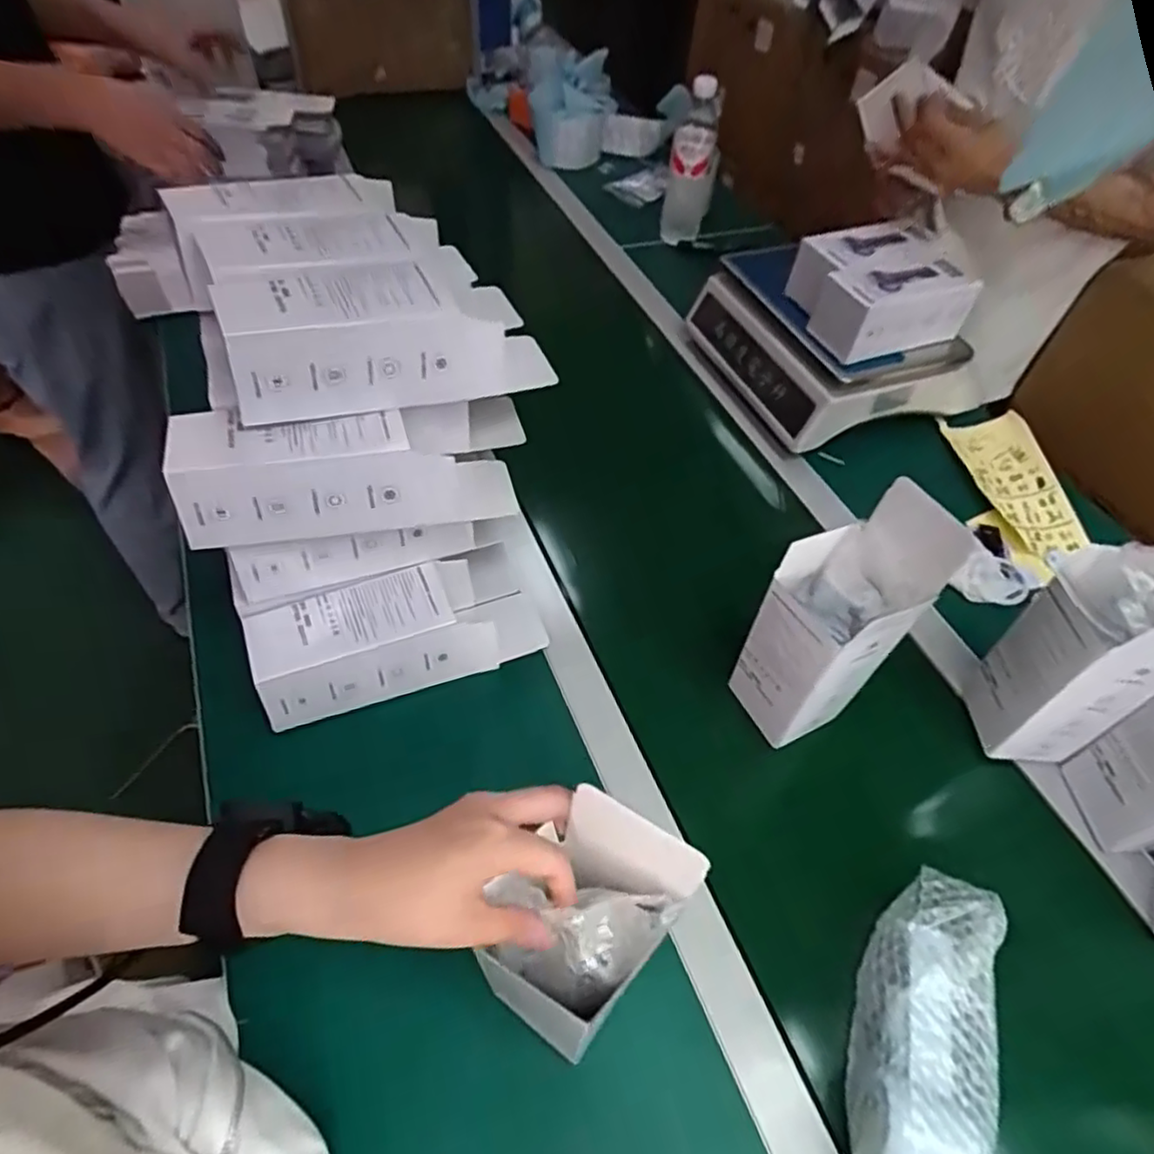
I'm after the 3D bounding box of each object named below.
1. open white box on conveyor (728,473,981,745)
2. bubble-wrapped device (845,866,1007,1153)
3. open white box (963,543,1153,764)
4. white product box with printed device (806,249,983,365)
[{"bbox_3d":[0.199,0.034,0.532,0.086,0.218,0.076,-11,53,-12],"label":"open white box on conveyor"},{"bbox_3d":[0.227,0.296,0.444,0.077,0.059,0.201,23,53,14],"label":"bubble-wrapped device"},{"bbox_3d":[0.403,0.052,0.533,0.085,0.232,0.083,4,51,-1],"label":"open white box"},{"bbox_3d":[0.352,-0.304,0.770,0.169,0.070,0.082,-17,54,-17],"label":"white product box with printed device"}]

